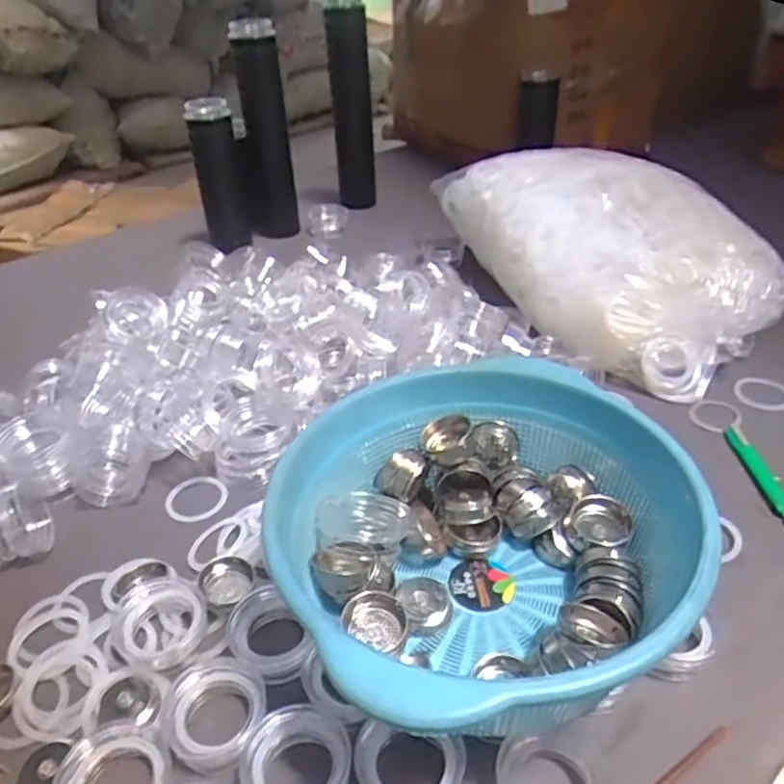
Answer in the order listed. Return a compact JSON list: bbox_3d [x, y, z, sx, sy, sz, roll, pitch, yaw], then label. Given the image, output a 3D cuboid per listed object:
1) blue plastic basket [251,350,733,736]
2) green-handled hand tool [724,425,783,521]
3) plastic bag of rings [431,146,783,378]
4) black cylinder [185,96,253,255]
[{"bbox_3d":[0.069,0.102,0.471,0.290,0.112,0.272,-2,37,1],"label":"blue plastic basket"},{"bbox_3d":[0.357,0.082,0.633,0.021,0.012,0.143,-2,37,1],"label":"green-handled hand tool"},{"bbox_3d":[0.266,-0.208,0.874,0.244,0.150,0.470,-17,40,-18],"label":"plastic bag of rings"},{"bbox_3d":[-0.274,-0.356,1.080,0.082,0.232,0.061,-12,38,-12],"label":"black cylinder"}]

